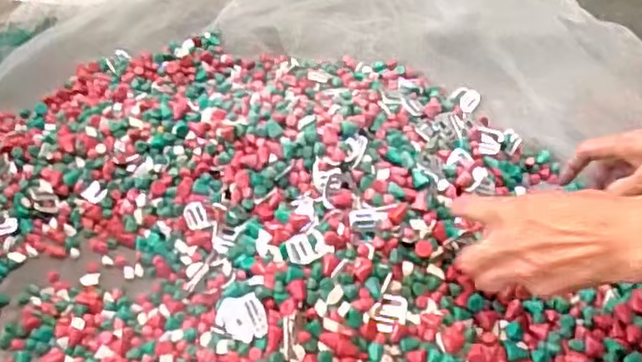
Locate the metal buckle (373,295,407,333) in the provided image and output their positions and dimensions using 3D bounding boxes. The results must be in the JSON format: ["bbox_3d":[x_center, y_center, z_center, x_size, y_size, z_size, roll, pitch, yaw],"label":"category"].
[{"bbox_3d":[0.057,0.107,0.546,0.026,0.009,0.032,1,52,7],"label":"metal buckle"}]

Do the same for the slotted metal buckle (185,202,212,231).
[{"bbox_3d":[-0.117,0.033,0.631,0.020,0.004,0.029,-22,71,-11],"label":"slotted metal buckle"}]

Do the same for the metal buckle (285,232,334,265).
[{"bbox_3d":[-0.011,0.056,0.567,0.036,0.004,0.027,-25,66,-2],"label":"metal buckle"}]

